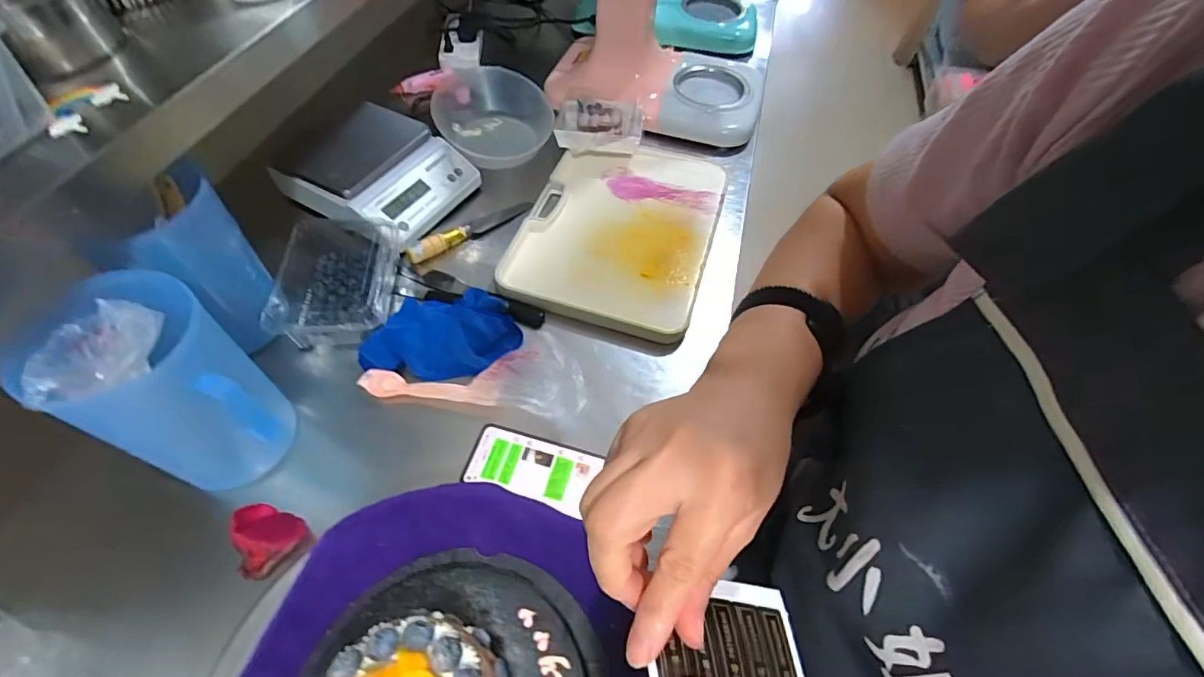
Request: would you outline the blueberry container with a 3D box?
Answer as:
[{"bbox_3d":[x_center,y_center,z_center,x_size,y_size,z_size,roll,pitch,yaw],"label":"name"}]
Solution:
[{"bbox_3d":[-0.339,-0.078,0.646,0.141,0.046,0.185,-4,55,-6],"label":"blueberry container"}]

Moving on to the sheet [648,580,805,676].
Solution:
[{"bbox_3d":[0.056,0.138,0.219,0.081,0.006,0.068,20,40,-22],"label":"sheet"}]

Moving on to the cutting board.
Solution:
[{"bbox_3d":[0.029,-0.175,0.757,0.260,0.022,0.361,16,55,8],"label":"cutting board"}]

